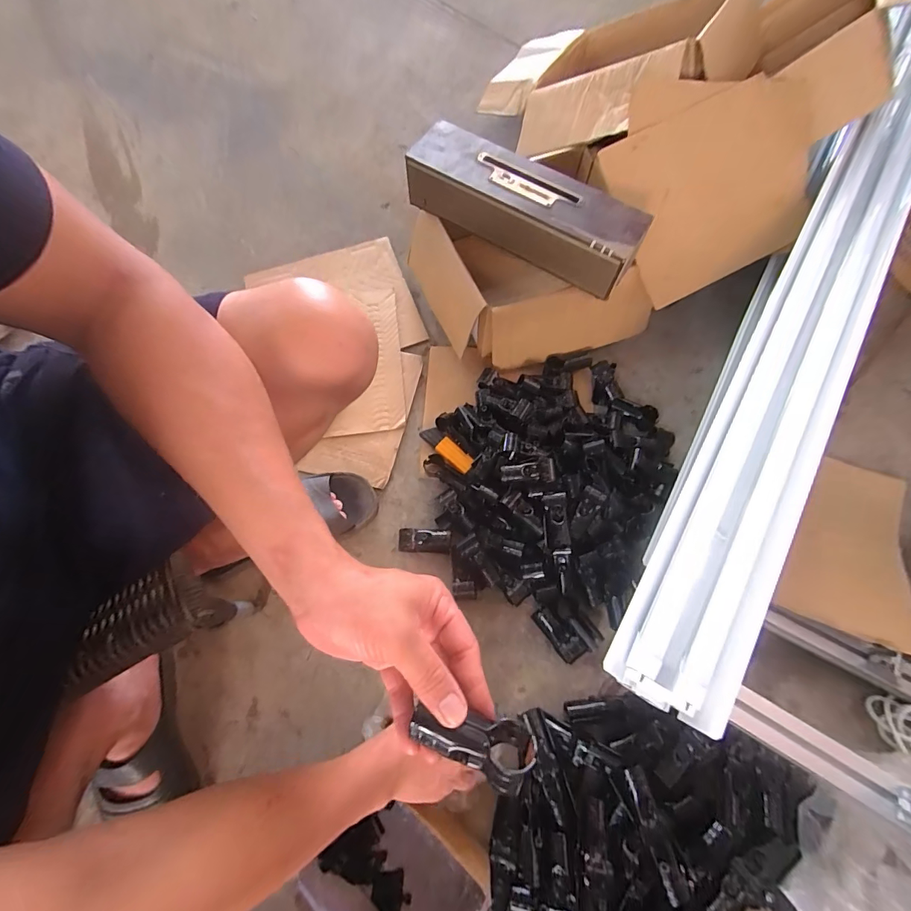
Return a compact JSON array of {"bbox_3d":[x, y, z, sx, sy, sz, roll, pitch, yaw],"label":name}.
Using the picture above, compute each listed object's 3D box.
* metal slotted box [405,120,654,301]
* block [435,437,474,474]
[{"bbox_3d":[0.103,-0.391,0.660,0.378,0.088,0.111,33,73,11],"label":"metal slotted box"},{"bbox_3d":[-0.001,0.000,0.692,0.066,0.010,0.029,42,75,14],"label":"block"}]

